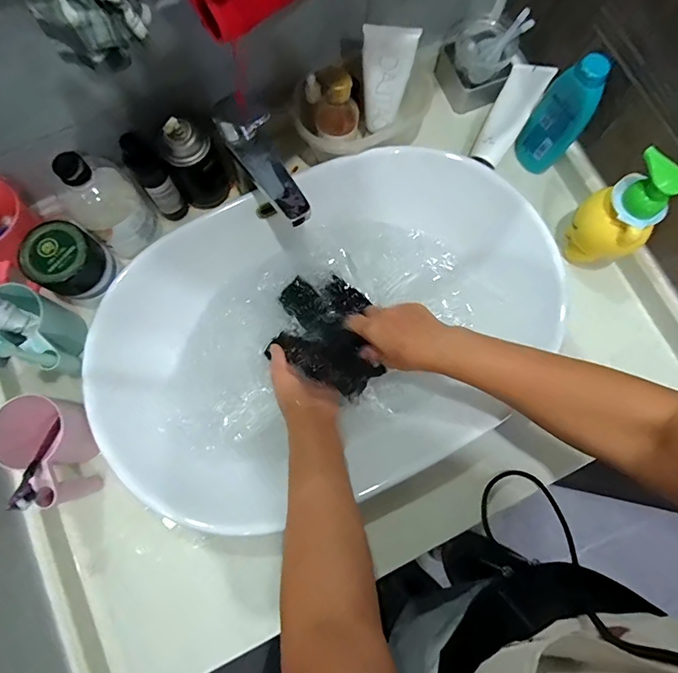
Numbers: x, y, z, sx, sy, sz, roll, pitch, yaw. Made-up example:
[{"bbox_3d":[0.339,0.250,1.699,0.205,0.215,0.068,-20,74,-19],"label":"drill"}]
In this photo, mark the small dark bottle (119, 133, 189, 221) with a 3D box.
[{"bbox_3d":[-0.224,-0.191,0.535,0.034,0.132,0.031,-35,80,-9],"label":"small dark bottle"}]

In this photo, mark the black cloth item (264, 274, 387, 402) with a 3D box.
[{"bbox_3d":[-0.010,-0.010,0.597,0.159,0.030,0.141,27,77,4],"label":"black cloth item"}]

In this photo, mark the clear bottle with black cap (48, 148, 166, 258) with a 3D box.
[{"bbox_3d":[-0.268,-0.150,0.516,0.075,0.149,0.066,-40,81,-10],"label":"clear bottle with black cap"}]

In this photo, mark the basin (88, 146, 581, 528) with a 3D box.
[{"bbox_3d":[-0.010,-0.014,0.570,0.559,0.113,0.396,-13,78,-5],"label":"basin"}]

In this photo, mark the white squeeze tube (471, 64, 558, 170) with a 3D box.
[{"bbox_3d":[0.235,-0.302,0.603,0.056,0.038,0.155,30,91,23],"label":"white squeeze tube"}]

